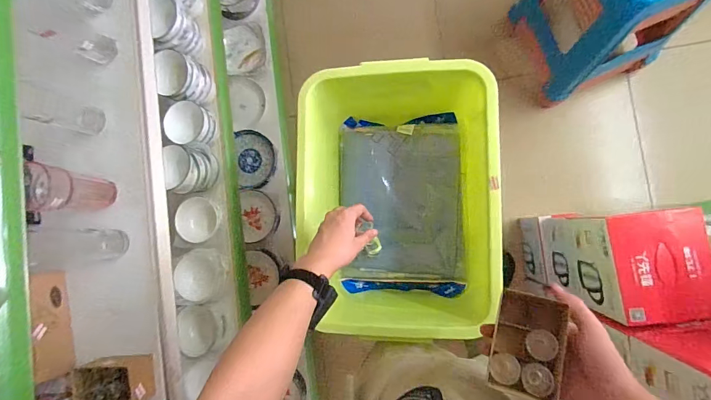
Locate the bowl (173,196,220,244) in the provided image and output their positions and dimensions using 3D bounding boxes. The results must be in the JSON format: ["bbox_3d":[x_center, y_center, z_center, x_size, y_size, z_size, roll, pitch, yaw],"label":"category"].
[{"bbox_3d":[-0.405,0.047,0.989,0.110,0.046,0.105,-1,87,9],"label":"bowl"}]

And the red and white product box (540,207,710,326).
[{"bbox_3d":[0.601,0.134,0.898,0.169,0.401,0.200,-7,86,9],"label":"red and white product box"}]

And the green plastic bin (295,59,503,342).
[{"bbox_3d":[0.090,-0.012,0.844,0.359,0.275,0.581,-2,86,9],"label":"green plastic bin"}]

